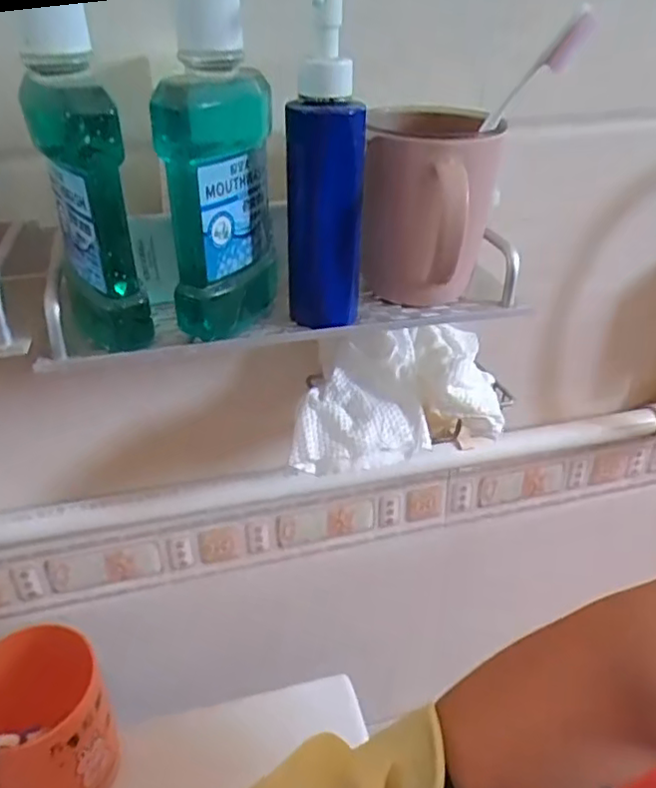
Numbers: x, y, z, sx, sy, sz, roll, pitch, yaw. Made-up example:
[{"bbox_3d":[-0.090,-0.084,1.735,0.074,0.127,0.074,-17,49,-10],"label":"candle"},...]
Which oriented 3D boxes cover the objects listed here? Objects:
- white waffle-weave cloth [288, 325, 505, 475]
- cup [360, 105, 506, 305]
[{"bbox_3d":[0.046,-0.004,0.450,0.149,0.064,0.082,-8,31,-11],"label":"white waffle-weave cloth"},{"bbox_3d":[0.067,-0.116,0.405,0.077,0.117,0.124,5,31,11],"label":"cup"}]

